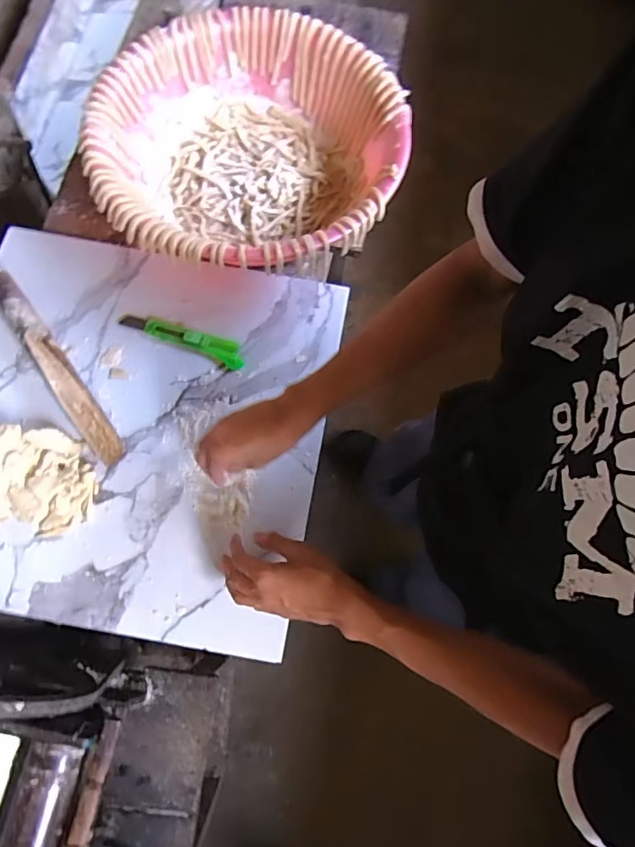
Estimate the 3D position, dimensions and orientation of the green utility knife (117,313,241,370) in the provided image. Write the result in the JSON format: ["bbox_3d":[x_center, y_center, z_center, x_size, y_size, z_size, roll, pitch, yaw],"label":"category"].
[{"bbox_3d":[-0.180,-0.119,0.686,0.176,0.012,0.036,22,73,8],"label":"green utility knife"}]

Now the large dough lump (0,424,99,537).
[{"bbox_3d":[-0.349,0.059,0.598,0.162,0.047,0.116,18,73,7],"label":"large dough lump"}]

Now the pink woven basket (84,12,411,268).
[{"bbox_3d":[-0.087,-0.381,0.722,0.400,0.129,0.396,0,71,1],"label":"pink woven basket"}]

